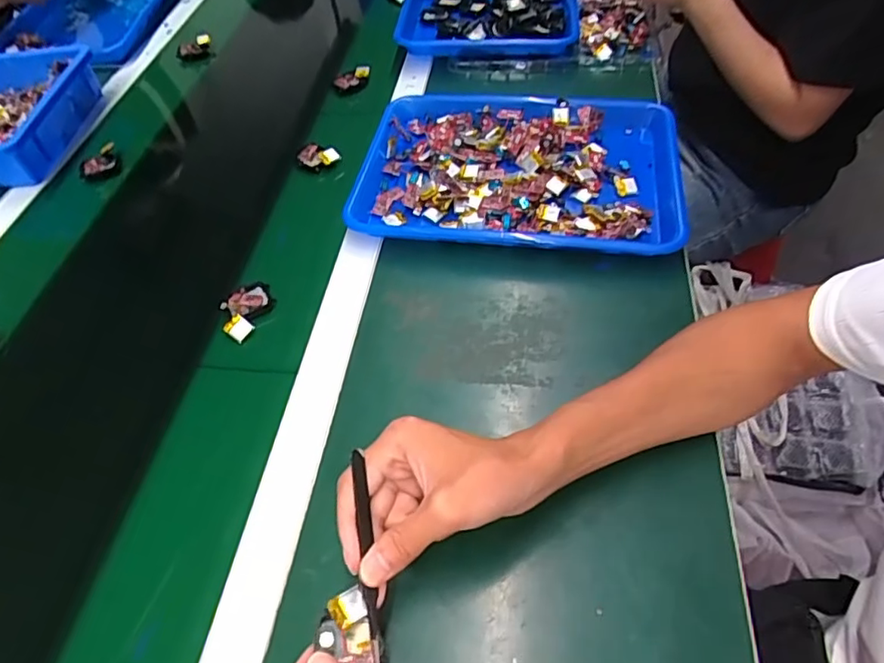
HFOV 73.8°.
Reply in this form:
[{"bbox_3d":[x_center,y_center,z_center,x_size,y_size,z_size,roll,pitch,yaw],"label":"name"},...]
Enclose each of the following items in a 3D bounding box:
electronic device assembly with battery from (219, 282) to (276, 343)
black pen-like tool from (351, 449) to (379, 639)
[{"bbox_3d":[-0.187,-0.022,0.559,0.041,0.011,0.063,18,56,19],"label":"electronic device assembly with battery"},{"bbox_3d":[-0.046,0.124,0.351,0.009,0.009,0.103,-7,72,0],"label":"black pen-like tool"}]

